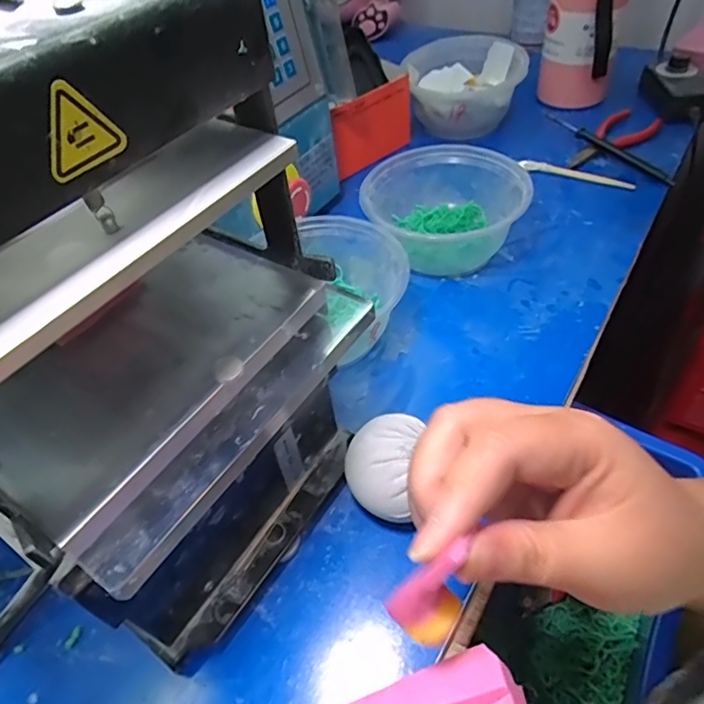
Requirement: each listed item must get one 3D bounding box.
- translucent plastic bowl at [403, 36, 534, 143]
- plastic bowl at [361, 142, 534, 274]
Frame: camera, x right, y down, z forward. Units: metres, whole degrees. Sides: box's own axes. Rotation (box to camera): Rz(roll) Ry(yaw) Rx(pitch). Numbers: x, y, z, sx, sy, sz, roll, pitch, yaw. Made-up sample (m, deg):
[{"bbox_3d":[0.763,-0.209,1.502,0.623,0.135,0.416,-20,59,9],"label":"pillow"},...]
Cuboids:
[{"bbox_3d":[0.124,-0.303,0.596,0.126,0.068,0.126,-3,48,4],"label":"translucent plastic bowl"},{"bbox_3d":[0.072,-0.126,0.450,0.126,0.058,0.118,-3,48,4],"label":"plastic bowl"}]

